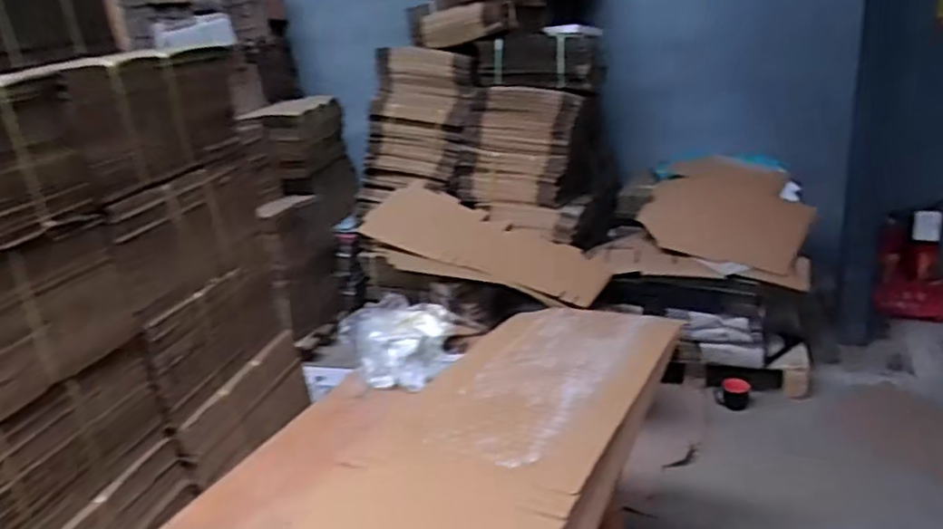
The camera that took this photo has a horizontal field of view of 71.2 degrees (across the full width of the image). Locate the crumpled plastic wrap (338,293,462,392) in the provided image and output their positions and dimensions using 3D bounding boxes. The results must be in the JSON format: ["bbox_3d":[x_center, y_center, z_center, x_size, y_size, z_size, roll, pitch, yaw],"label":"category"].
[{"bbox_3d":[-0.147,0.166,1.510,0.241,0.124,0.229,-6,22,2],"label":"crumpled plastic wrap"}]

